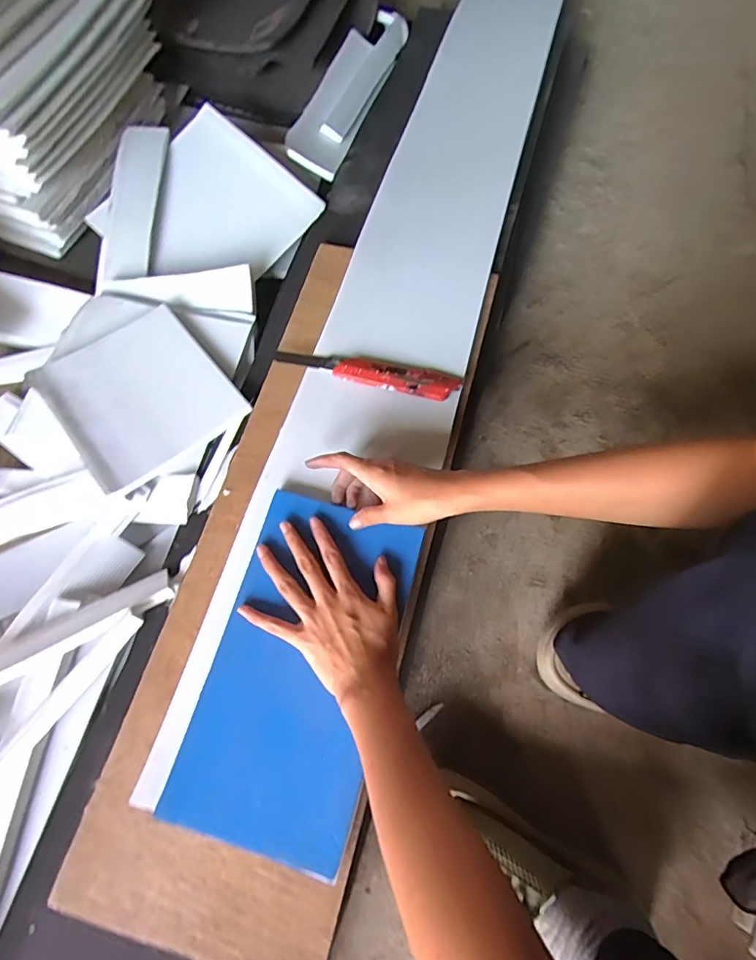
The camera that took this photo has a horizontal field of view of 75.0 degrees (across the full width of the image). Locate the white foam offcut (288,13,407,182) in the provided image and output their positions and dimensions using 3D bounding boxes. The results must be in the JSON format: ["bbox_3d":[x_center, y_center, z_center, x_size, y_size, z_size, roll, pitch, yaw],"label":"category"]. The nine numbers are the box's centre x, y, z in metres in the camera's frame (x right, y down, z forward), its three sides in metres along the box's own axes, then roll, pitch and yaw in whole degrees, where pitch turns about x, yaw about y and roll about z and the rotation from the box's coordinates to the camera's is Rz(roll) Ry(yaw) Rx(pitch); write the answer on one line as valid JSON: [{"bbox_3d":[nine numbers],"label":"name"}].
[{"bbox_3d":[-0.039,-0.579,0.699,0.082,0.038,0.353,16,71,6],"label":"white foam offcut"}]

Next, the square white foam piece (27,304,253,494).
[{"bbox_3d":[-0.258,-0.096,0.532,0.165,0.023,0.176,-38,74,-12],"label":"square white foam piece"}]

